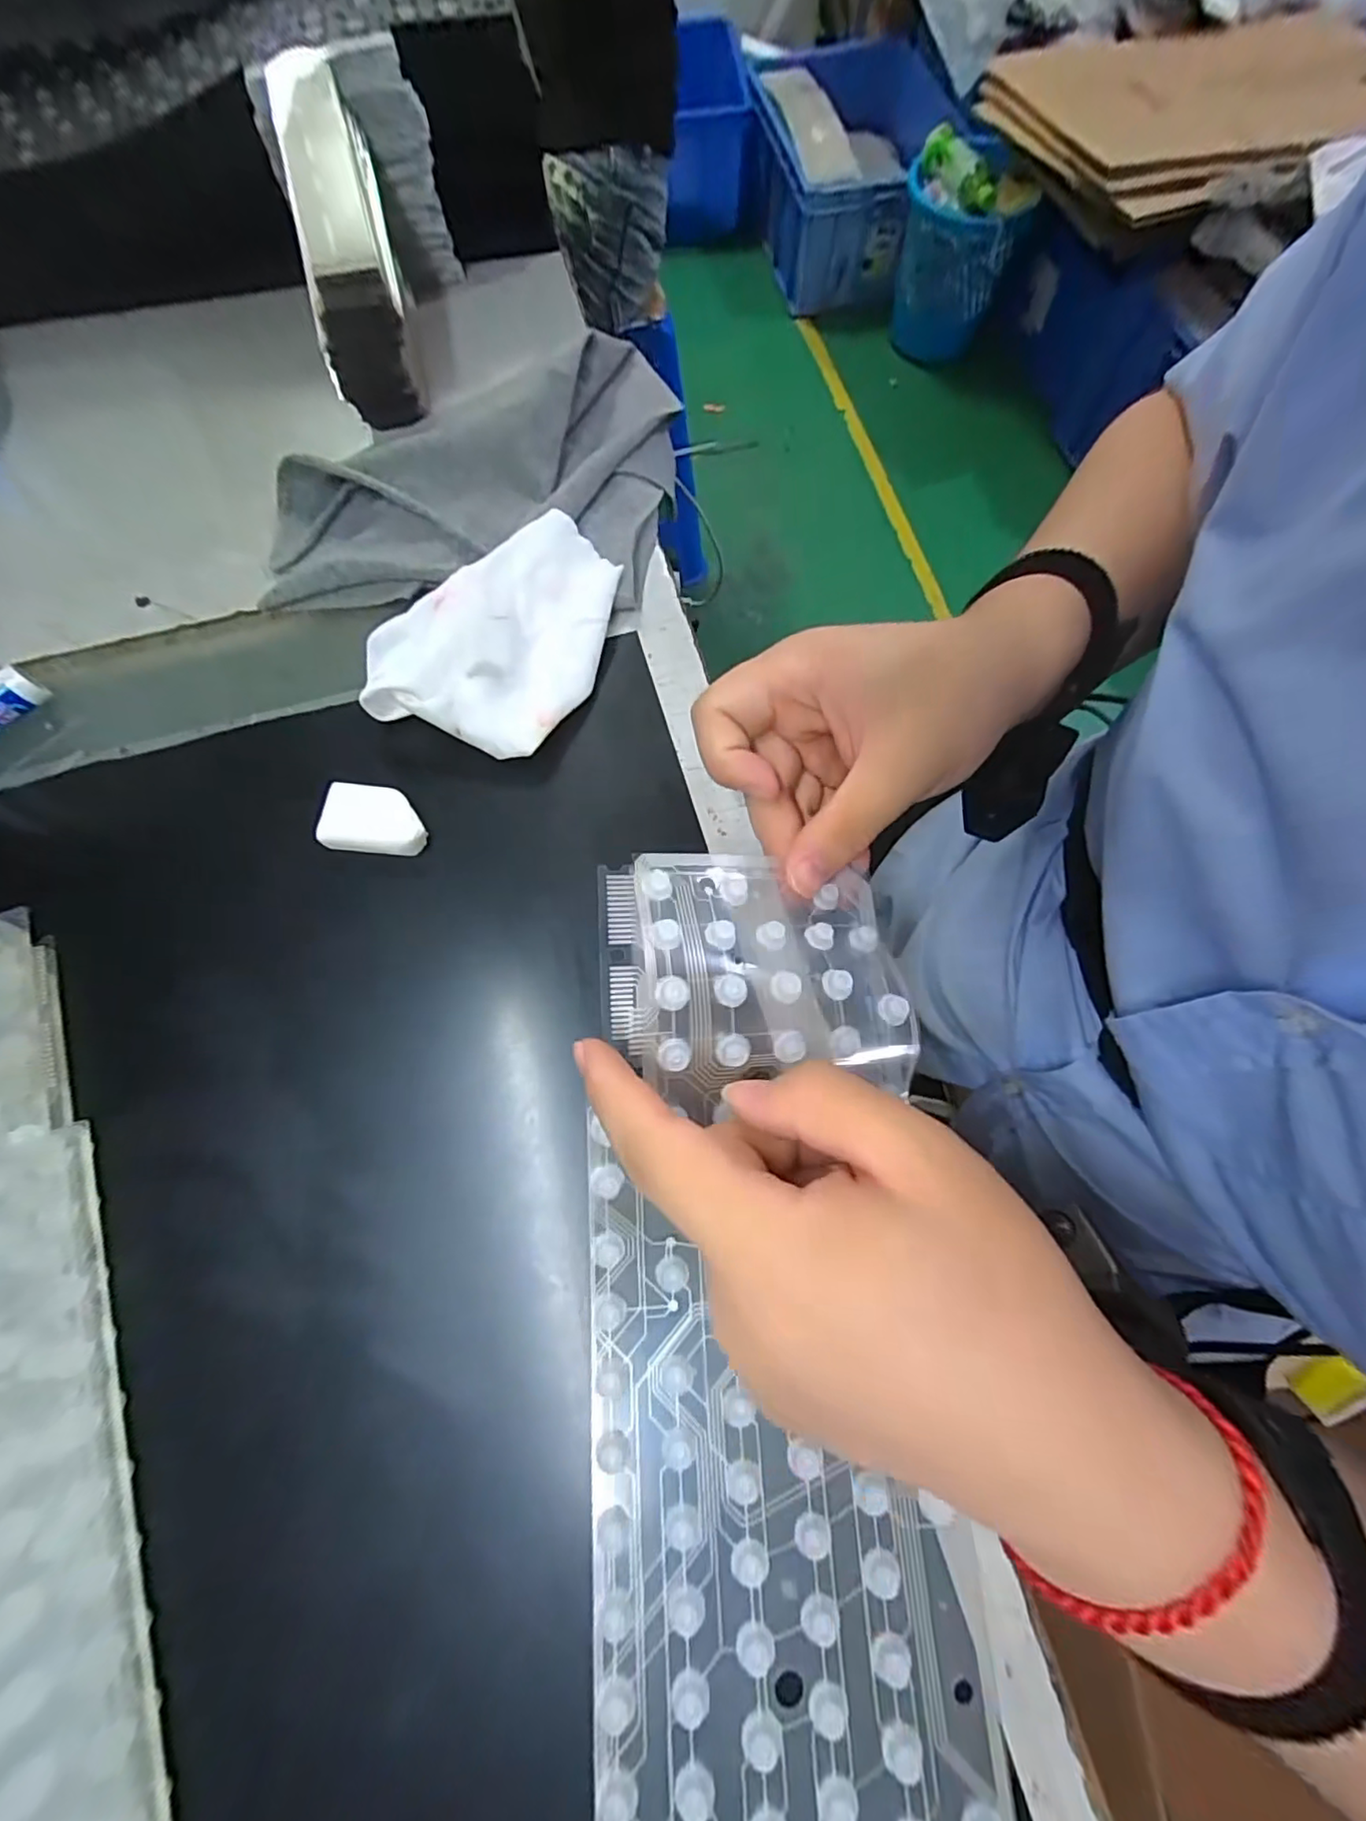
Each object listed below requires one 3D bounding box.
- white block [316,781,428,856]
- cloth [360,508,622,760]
[{"bbox_3d":[-0.121,-0.036,0.248,0.040,0.011,0.027,8,72,2],"label":"white block"},{"bbox_3d":[-0.078,-0.123,0.269,0.087,0.025,0.113,19,73,6],"label":"cloth"}]

